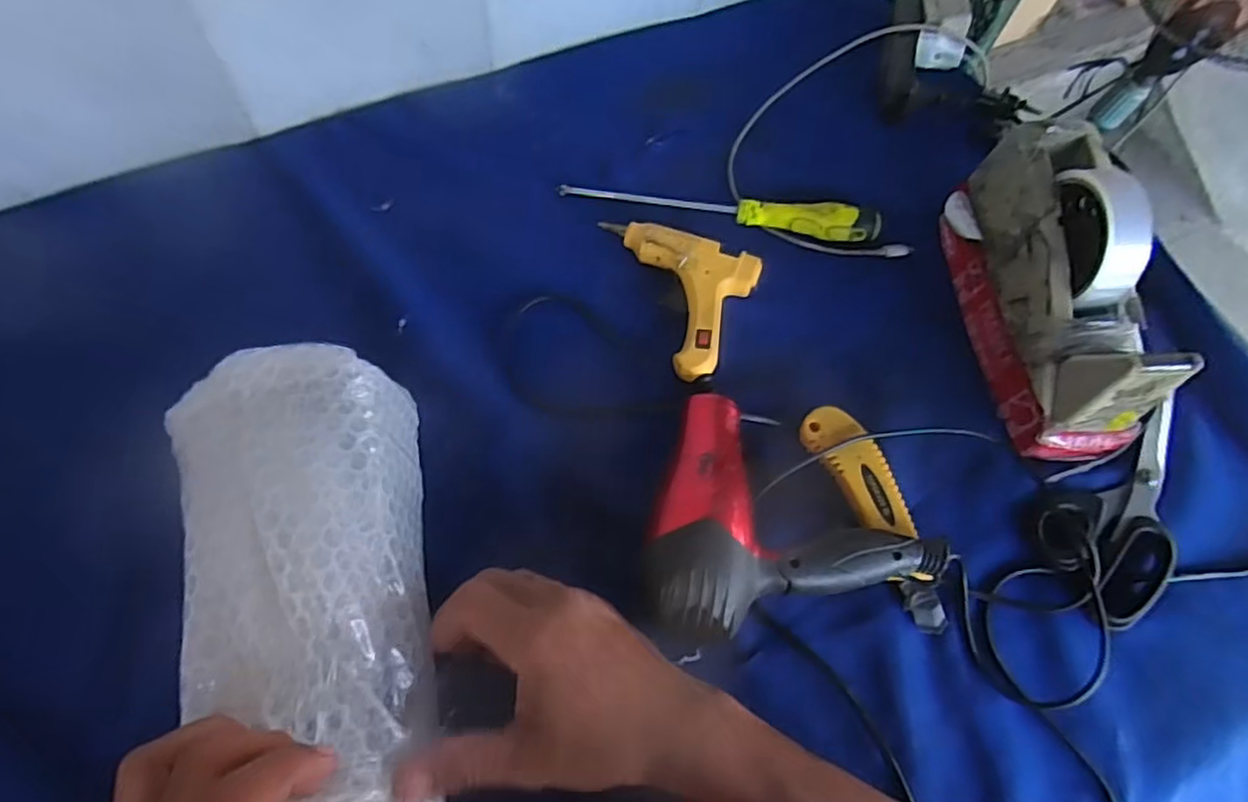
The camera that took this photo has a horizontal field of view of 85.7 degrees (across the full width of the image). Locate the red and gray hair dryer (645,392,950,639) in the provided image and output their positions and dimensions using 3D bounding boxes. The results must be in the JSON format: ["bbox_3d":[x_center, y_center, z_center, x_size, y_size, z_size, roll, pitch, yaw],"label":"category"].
[{"bbox_3d":[0.088,0.079,0.402,0.181,0.062,0.164,37,69,13],"label":"red and gray hair dryer"}]

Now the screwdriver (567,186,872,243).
[{"bbox_3d":[0.076,-0.157,0.529,0.248,0.022,0.024,11,65,2],"label":"screwdriver"}]

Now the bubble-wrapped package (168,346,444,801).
[{"bbox_3d":[-0.145,0.098,0.323,0.105,0.083,0.259,-15,66,-10],"label":"bubble-wrapped package"}]

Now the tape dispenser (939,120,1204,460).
[{"bbox_3d":[0.297,-0.077,0.461,0.079,0.114,0.217,-10,67,-8],"label":"tape dispenser"}]

